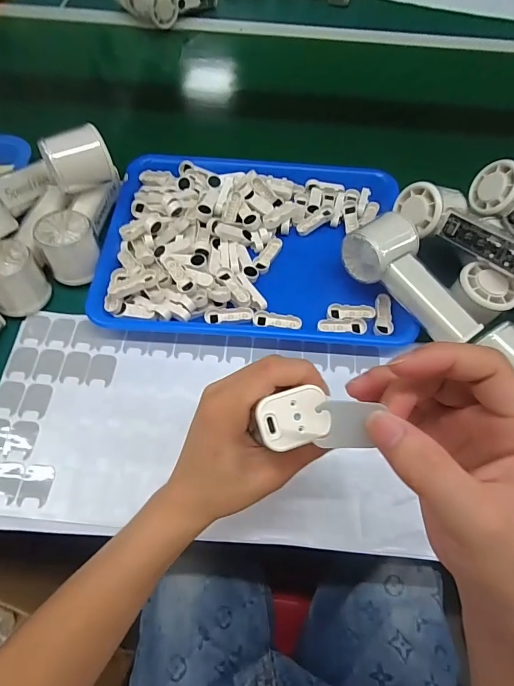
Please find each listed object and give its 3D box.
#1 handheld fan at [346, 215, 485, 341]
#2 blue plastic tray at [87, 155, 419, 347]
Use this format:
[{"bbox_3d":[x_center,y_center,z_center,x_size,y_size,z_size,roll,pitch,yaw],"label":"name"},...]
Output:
[{"bbox_3d":[0.158,-0.065,0.392,0.066,0.062,0.152,-35,68,-18],"label":"handheld fan"},{"bbox_3d":[0.001,-0.116,0.448,0.334,0.033,0.249,3,62,0],"label":"blue plastic tray"}]

